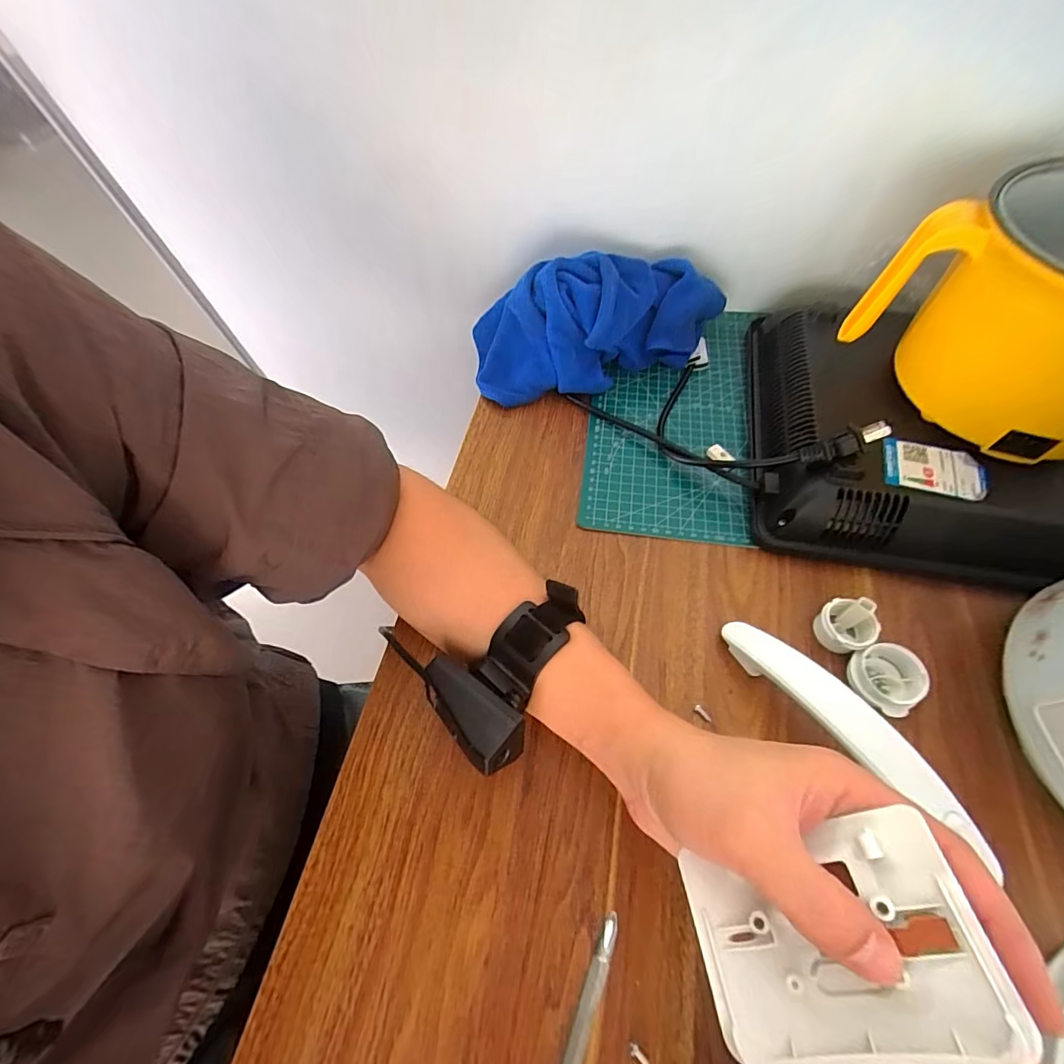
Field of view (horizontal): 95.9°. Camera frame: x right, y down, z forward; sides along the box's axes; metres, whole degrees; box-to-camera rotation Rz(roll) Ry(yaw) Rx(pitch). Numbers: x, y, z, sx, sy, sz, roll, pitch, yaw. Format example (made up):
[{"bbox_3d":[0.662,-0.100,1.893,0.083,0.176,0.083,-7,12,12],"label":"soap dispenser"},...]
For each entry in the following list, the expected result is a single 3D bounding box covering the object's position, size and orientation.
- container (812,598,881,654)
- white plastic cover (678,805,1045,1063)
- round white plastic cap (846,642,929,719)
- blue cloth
[{"bbox_3d":[0.215,0.064,0.329,0.030,0.032,0.033,-1,59,2],"label":"container"},{"bbox_3d":[0.114,0.158,0.184,0.096,0.018,0.069,-27,54,19],"label":"white plastic cover"},{"bbox_3d":[0.230,0.095,0.315,0.040,0.024,0.041,-1,59,2],"label":"round white plastic cap"},{"bbox_3d":[0.061,-0.193,0.446,0.232,0.092,0.096,-3,59,1],"label":"blue cloth"}]

